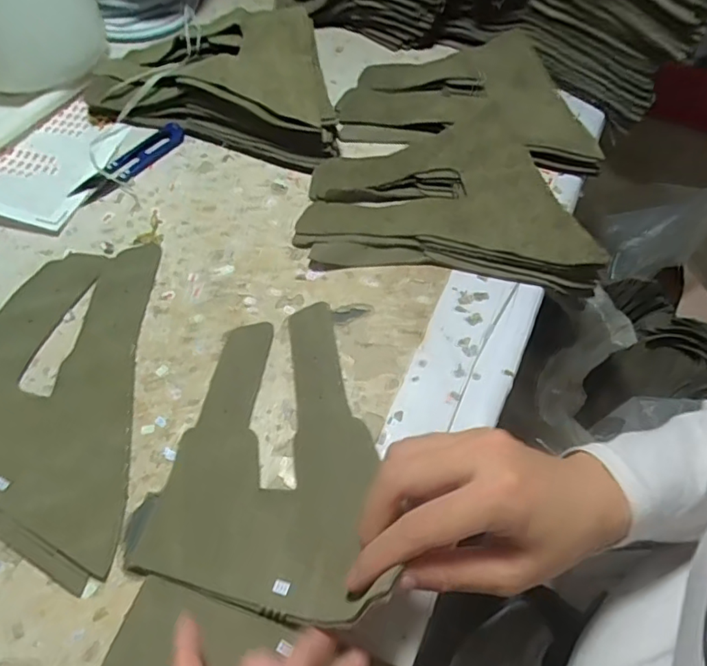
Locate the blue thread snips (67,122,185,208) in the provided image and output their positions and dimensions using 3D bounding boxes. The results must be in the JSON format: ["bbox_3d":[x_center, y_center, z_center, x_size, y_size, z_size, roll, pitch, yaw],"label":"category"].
[{"bbox_3d":[-0.180,-0.139,0.439,0.029,0.007,0.102,33,62,18],"label":"blue thread snips"}]

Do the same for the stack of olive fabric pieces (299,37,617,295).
[{"bbox_3d":[0.088,-0.153,0.443,0.209,0.030,0.267,12,58,6],"label":"stack of olive fabric pieces"}]

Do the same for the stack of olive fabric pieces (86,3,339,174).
[{"bbox_3d":[-0.099,-0.224,0.469,0.210,0.051,0.145,16,58,8],"label":"stack of olive fabric pieces"}]

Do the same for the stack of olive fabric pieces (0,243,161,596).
[{"bbox_3d":[-0.181,0.034,0.328,0.101,0.005,0.214,-4,58,-5],"label":"stack of olive fabric pieces"}]

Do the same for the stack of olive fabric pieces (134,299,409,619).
[{"bbox_3d":[-0.036,0.056,0.306,0.119,0.030,0.175,11,58,5],"label":"stack of olive fabric pieces"}]

